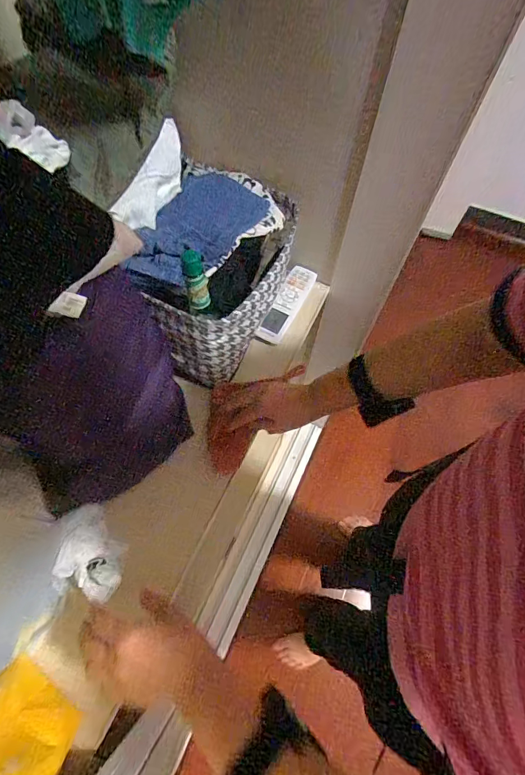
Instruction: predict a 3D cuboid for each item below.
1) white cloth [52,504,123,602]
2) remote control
[{"bbox_3d":[-0.209,0.200,0.473,0.069,0.055,0.107,3,64,0],"label":"white cloth"},{"bbox_3d":[0.046,-0.153,0.688,0.047,0.021,0.165,25,67,10],"label":"remote control"}]

